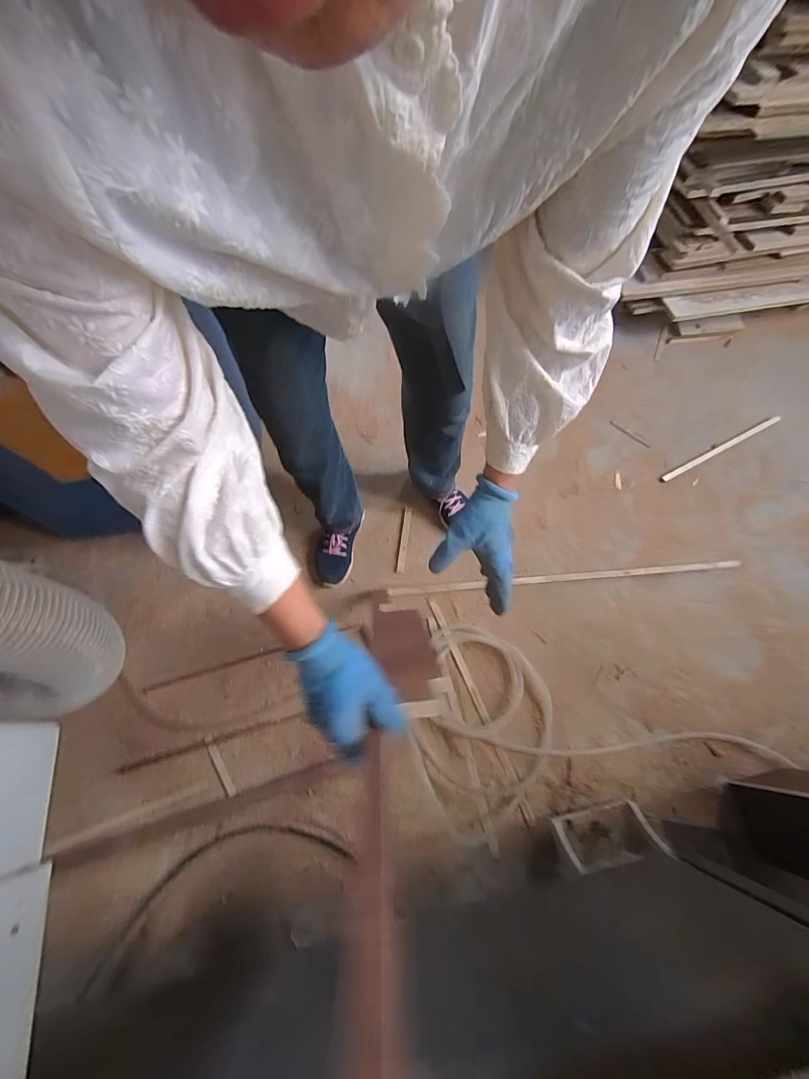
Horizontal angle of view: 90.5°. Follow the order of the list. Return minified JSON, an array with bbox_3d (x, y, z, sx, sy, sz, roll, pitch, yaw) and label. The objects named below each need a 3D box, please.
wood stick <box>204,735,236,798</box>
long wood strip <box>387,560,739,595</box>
[{"bbox_3d":[-0.419,0.511,0.905,0.023,0.008,0.138,-30,70,-14],"label":"wood stick"},{"bbox_3d":[0.443,0.100,1.081,0.956,0.017,0.028,-5,66,-3],"label":"long wood strip"}]

